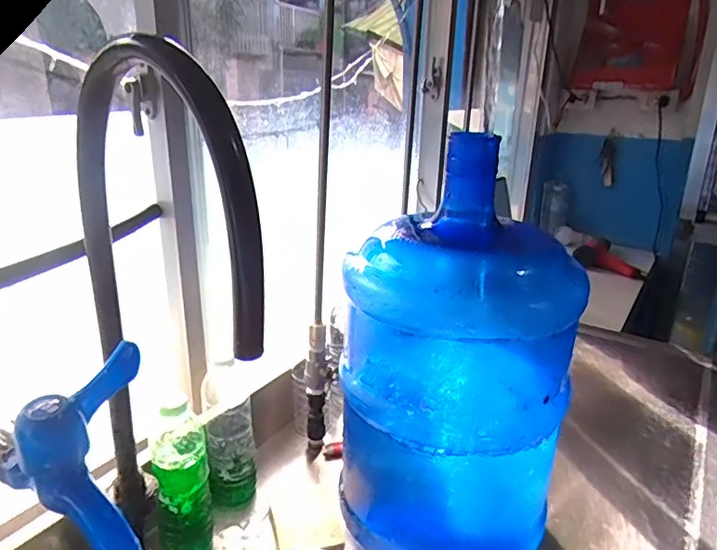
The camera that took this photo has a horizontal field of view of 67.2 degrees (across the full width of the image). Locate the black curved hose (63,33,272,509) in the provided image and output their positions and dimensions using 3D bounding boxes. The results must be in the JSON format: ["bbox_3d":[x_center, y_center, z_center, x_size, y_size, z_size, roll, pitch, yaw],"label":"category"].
[{"bbox_3d":[-0.144,0.041,0.404,0.219,0.393,0.023,17,25,37],"label":"black curved hose"}]

